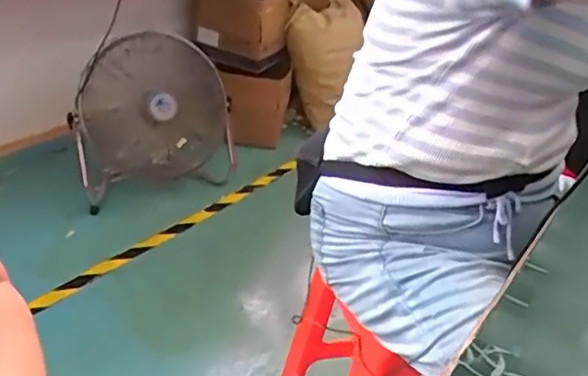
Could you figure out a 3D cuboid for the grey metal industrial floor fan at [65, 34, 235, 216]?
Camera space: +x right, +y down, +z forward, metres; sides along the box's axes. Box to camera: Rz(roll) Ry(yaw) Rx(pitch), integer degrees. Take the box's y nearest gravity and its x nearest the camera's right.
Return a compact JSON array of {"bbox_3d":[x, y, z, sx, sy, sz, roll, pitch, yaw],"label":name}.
[{"bbox_3d":[-0.412,-0.206,1.837,0.484,0.478,0.181,-5,32,-21],"label":"grey metal industrial floor fan"}]

